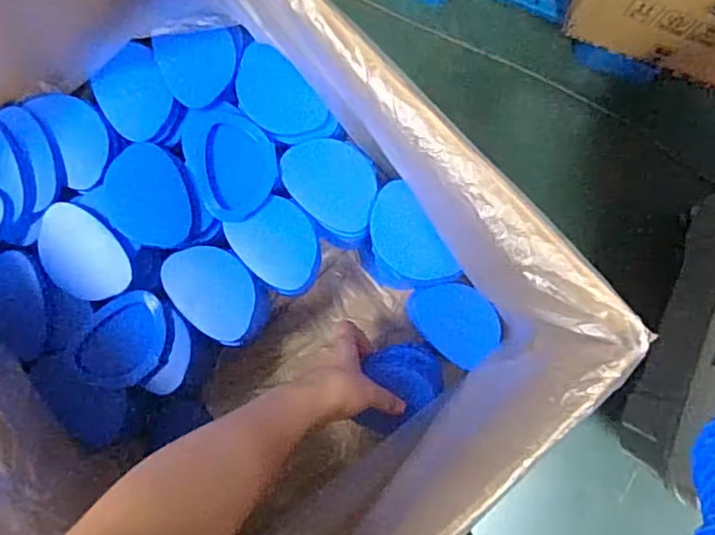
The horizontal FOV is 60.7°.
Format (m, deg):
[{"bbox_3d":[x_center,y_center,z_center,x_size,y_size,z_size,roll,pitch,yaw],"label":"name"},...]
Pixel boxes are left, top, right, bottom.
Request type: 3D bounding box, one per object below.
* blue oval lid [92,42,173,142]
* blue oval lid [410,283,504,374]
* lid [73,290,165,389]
[{"bbox_3d":[-0.205,-0.157,0.559,0.062,0.021,0.076,-23,86,0],"label":"blue oval lid"},{"bbox_3d":[0.100,0.052,0.608,0.066,0.007,0.091,-40,86,-1],"label":"blue oval lid"},{"bbox_3d":[-0.204,0.064,0.533,0.067,0.015,0.085,41,73,-3],"label":"lid"}]

